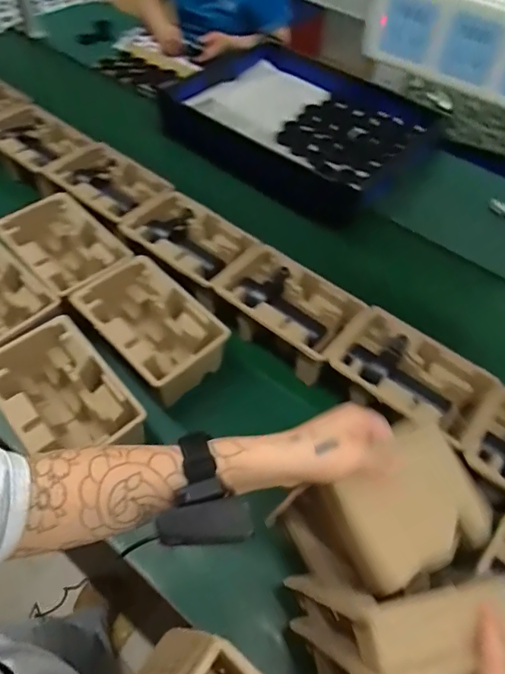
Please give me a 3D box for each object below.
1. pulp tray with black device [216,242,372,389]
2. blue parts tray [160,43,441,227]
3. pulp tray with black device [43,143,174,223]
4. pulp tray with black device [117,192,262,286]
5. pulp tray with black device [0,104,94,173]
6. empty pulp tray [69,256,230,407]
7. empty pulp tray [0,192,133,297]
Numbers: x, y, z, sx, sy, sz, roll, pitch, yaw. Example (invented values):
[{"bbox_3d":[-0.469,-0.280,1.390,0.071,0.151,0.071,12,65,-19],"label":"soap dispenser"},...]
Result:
[{"bbox_3d":[0.061,-0.042,0.820,0.230,0.094,0.145,34,61,19],"label":"pulp tray with black device"},{"bbox_3d":[0.133,-0.573,1.271,0.635,0.138,0.482,30,60,17],"label":"blue parts tray"},{"bbox_3d":[-0.298,-0.305,0.953,0.237,0.052,0.154,29,59,16],"label":"pulp tray with black device"},{"bbox_3d":[-0.118,-0.177,0.882,0.234,0.070,0.157,39,62,22],"label":"pulp tray with black device"},{"bbox_3d":[-0.481,-0.431,1.028,0.234,0.043,0.151,36,61,20],"label":"pulp tray with black device"},{"bbox_3d":[-0.167,-0.011,0.771,0.236,0.094,0.148,40,63,22],"label":"empty pulp tray"},{"bbox_3d":[-0.338,-0.150,0.847,0.157,0.087,0.227,-38,65,-25],"label":"empty pulp tray"}]

